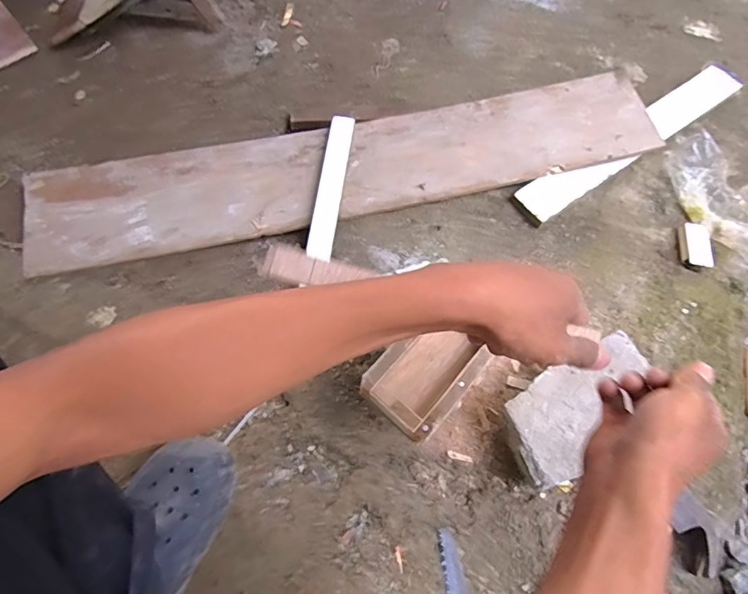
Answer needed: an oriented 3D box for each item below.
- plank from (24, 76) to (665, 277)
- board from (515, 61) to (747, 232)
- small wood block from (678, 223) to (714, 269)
[{"bbox_3d":[-0.035,-0.214,0.761,0.985,0.028,0.172,-12,73,-5],"label":"plank"},{"bbox_3d":[0.456,-0.276,0.818,0.517,0.024,0.071,-33,64,-15],"label":"board"},{"bbox_3d":[0.506,-0.082,0.736,0.039,0.024,0.079,5,67,2],"label":"small wood block"}]

